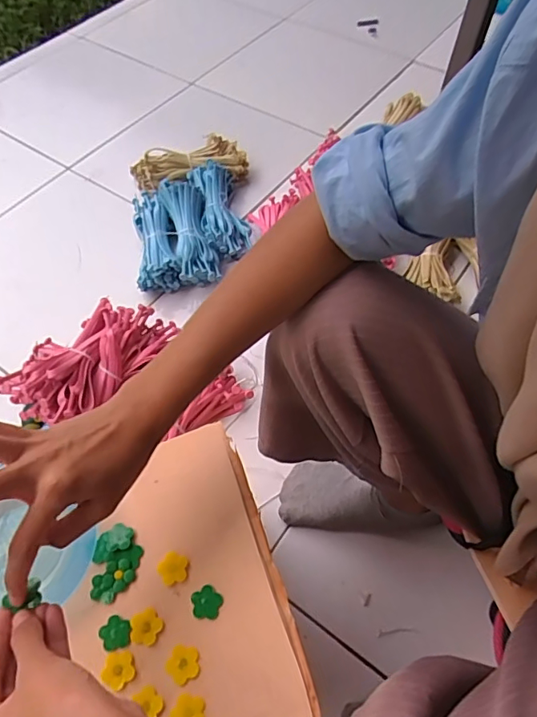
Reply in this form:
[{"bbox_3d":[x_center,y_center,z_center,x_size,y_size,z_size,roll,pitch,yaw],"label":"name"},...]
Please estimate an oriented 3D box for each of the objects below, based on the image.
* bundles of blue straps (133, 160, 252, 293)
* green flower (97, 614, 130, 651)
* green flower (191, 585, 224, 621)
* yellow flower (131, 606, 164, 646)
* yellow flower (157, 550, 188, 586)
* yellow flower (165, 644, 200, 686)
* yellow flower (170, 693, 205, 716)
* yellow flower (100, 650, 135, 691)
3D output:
[{"bbox_3d":[-0.141,-0.241,0.902,0.202,0.096,0.256,-9,59,-5],"label":"bundles of blue straps"},{"bbox_3d":[-0.115,0.207,0.369,0.024,0.004,0.021,33,64,19],"label":"green flower"},{"bbox_3d":[-0.047,0.188,0.379,0.023,0.004,0.024,0,59,1],"label":"green flower"},{"bbox_3d":[-0.093,0.202,0.371,0.024,0.004,0.025,0,59,1],"label":"yellow flower"},{"bbox_3d":[-0.075,0.164,0.383,0.023,0.004,0.022,0,59,1],"label":"yellow flower"},{"bbox_3d":[-0.062,0.223,0.358,0.024,0.004,0.023,0,59,1],"label":"yellow flower"},{"bbox_3d":[-0.056,0.248,0.343,0.024,0.004,0.024,0,59,1],"label":"yellow flower"},{"bbox_3d":[-0.110,0.227,0.357,0.023,0.004,0.024,0,59,1],"label":"yellow flower"}]

